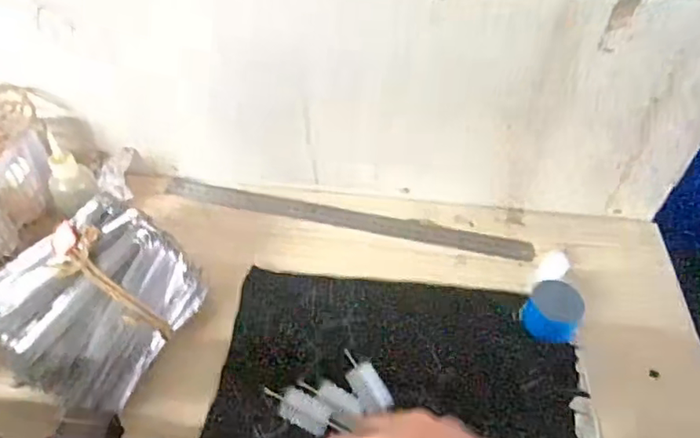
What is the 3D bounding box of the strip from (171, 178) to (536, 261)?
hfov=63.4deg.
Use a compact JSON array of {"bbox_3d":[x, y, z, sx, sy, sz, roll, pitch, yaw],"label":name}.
[{"bbox_3d":[-0.007,-0.001,0.651,0.420,0.007,0.034,11,37,8],"label":"strip"}]

